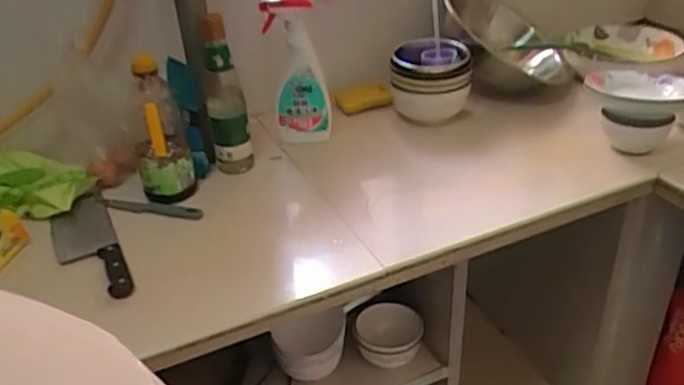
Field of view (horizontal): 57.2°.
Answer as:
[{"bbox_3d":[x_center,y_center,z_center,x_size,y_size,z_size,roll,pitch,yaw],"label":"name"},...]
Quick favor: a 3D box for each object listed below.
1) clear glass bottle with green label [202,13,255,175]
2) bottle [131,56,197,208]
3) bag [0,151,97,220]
[{"bbox_3d":[-0.183,-0.139,0.989,0.059,0.273,0.060,-18,36,-19],"label":"clear glass bottle with green label"},{"bbox_3d":[-0.281,-0.092,0.955,0.082,0.229,0.084,-14,35,-13],"label":"bottle"},{"bbox_3d":[-0.496,-0.012,0.999,0.207,0.056,0.105,5,35,14],"label":"bag"}]

